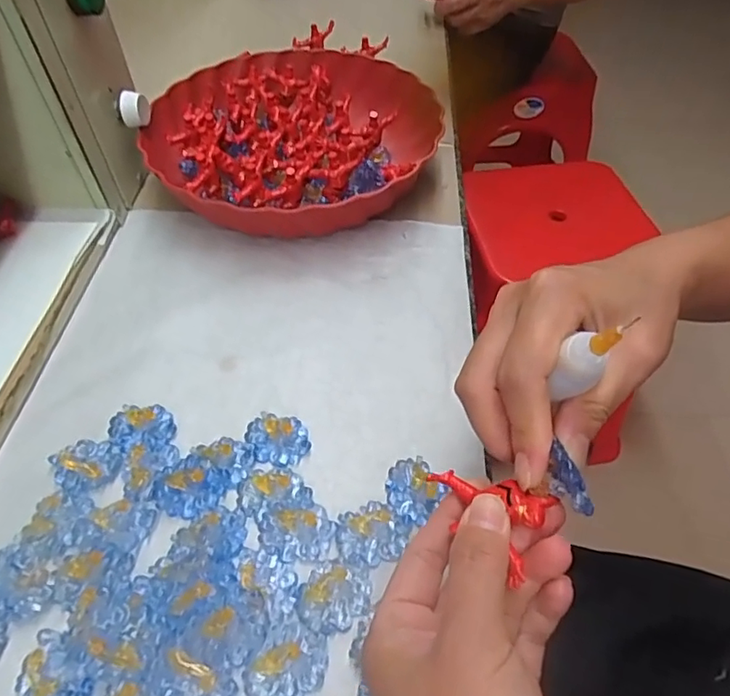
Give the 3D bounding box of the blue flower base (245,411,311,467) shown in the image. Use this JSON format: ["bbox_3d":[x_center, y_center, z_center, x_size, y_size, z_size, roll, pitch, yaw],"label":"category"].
[{"bbox_3d":[-0.050,0.051,0.310,0.036,0.004,0.029,4,51,8],"label":"blue flower base"}]

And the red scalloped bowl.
[{"bbox_3d":[-0.061,-0.175,0.459,0.223,0.051,0.234,-2,51,3],"label":"red scalloped bowl"}]

